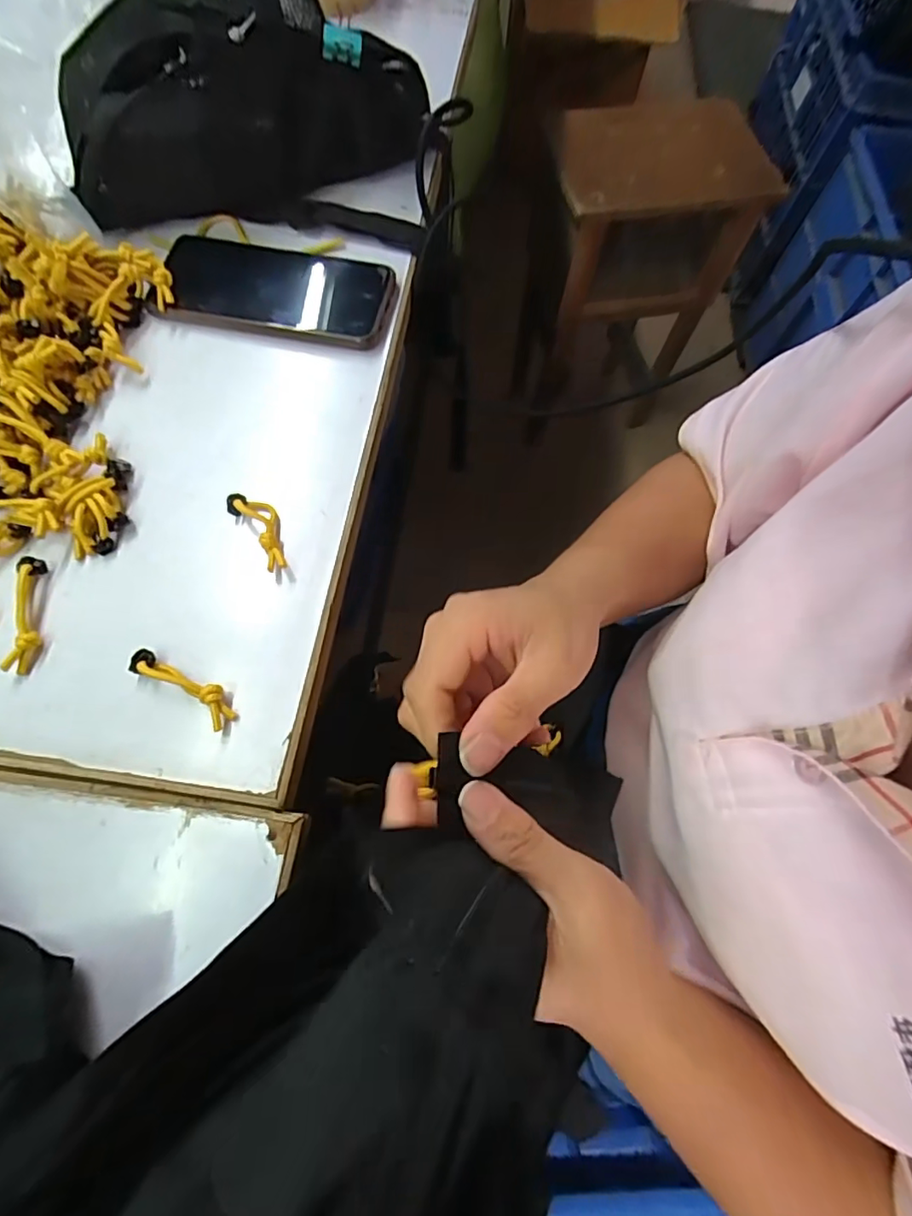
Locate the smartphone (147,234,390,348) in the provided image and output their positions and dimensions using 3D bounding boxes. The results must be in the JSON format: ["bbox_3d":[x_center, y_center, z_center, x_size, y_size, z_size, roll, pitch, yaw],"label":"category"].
[{"bbox_3d":[-0.130,-0.227,0.378,0.165,0.016,0.080,11,69,0],"label":"smartphone"}]

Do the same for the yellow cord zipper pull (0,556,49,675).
[{"bbox_3d":[-0.229,0.003,0.285,0.013,0.010,0.064,-8,70,-7],"label":"yellow cord zipper pull"}]

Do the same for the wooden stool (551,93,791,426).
[{"bbox_3d":[0.315,-0.652,1.099,0.338,0.547,0.256,-13,71,-8],"label":"wooden stool"}]

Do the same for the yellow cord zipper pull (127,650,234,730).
[{"bbox_3d":[-0.139,0.039,0.272,0.061,0.014,0.017,31,70,8],"label":"yellow cord zipper pull"}]

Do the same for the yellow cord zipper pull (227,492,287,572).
[{"bbox_3d":[-0.111,-0.046,0.310,0.023,0.018,0.056,-35,75,-15],"label":"yellow cord zipper pull"}]

